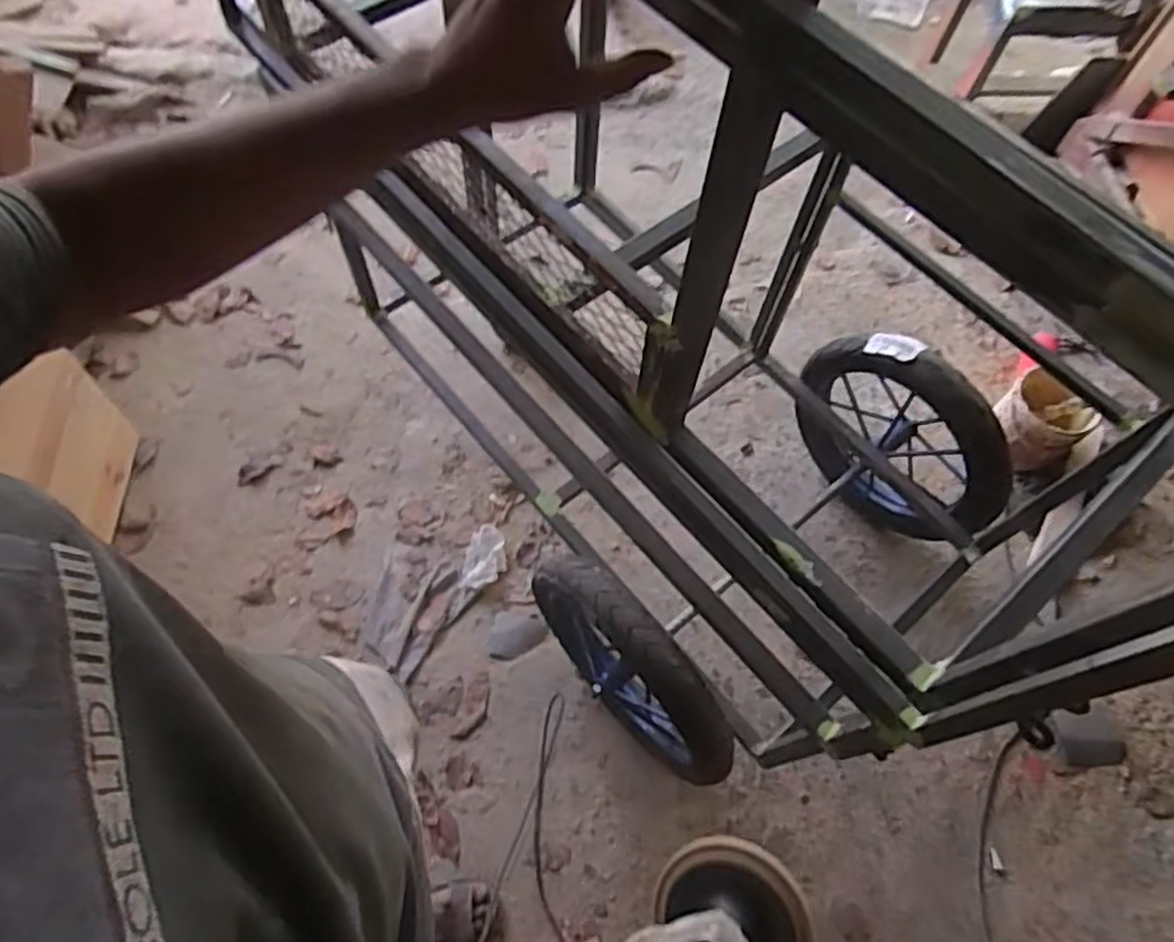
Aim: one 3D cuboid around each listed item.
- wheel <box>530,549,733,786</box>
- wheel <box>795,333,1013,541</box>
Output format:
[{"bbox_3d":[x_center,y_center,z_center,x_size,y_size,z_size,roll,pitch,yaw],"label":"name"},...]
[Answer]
[{"bbox_3d":[0.065,0.337,1.275,0.089,0.391,0.439,-35,70,-19],"label":"wheel"},{"bbox_3d":[0.592,-0.049,1.485,0.094,0.415,0.441,-41,95,-25],"label":"wheel"}]

